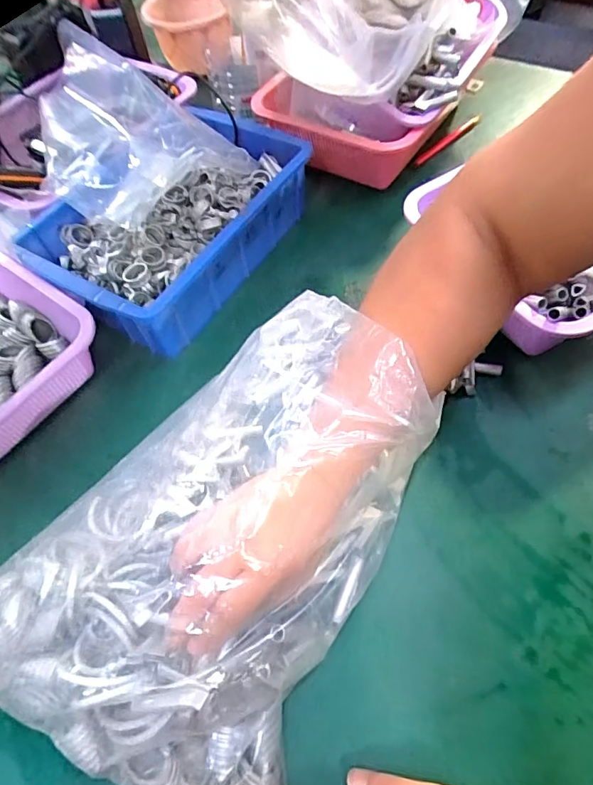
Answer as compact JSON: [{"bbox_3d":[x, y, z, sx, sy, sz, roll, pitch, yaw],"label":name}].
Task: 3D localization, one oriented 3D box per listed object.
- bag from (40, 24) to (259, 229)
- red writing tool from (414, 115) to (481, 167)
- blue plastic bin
[{"bbox_3d":[-0.190,-0.300,0.535,0.232,0.065,0.260,-31,61,-14],"label":"bag"},{"bbox_3d":[0.206,-0.347,0.656,0.145,0.011,0.013,-42,64,-19],"label":"red writing tool"},{"bbox_3d":[-0.130,-0.186,0.538,0.193,0.094,0.291,33,67,22],"label":"blue plastic bin"}]

